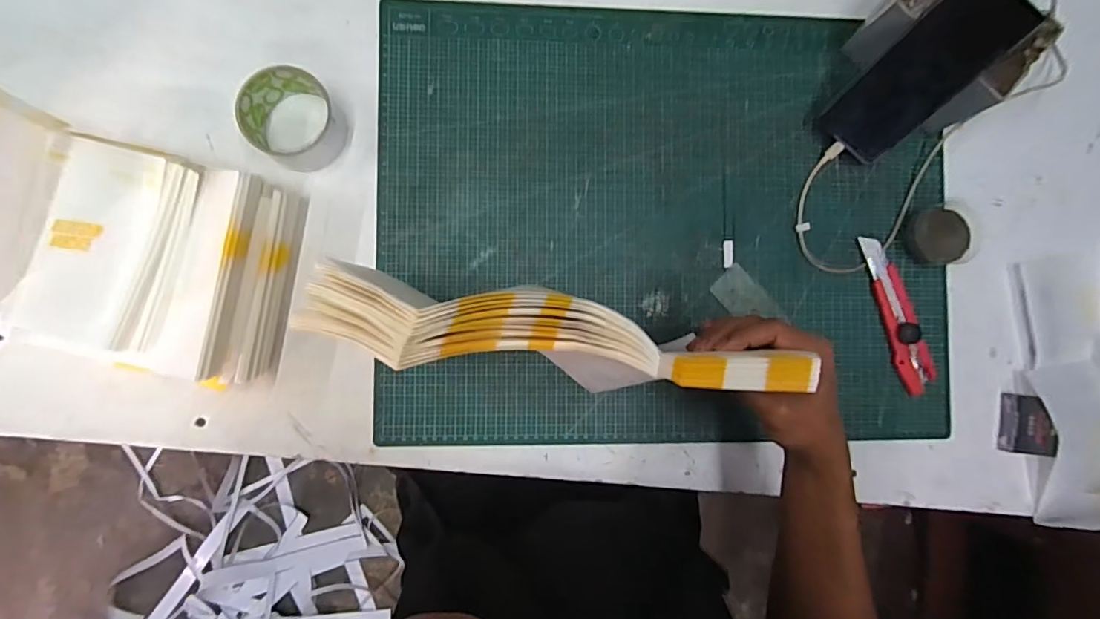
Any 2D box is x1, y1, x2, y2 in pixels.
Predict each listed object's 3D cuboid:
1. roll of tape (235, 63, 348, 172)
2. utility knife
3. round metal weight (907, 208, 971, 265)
[{"bbox_3d":[-0.240,-0.175,0.457,0.077,0.041,0.081,0,87,-4],"label":"roll of tape"},{"bbox_3d":[0.356,0.006,0.504,0.030,0.017,0.164,-17,89,-5],"label":"utility knife"},{"bbox_3d":[0.389,-0.075,0.499,0.061,0.021,0.055,-4,87,-4],"label":"round metal weight"}]

